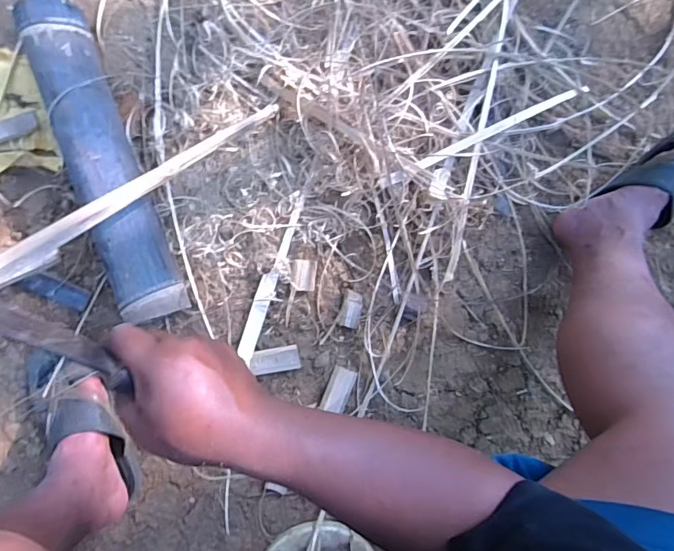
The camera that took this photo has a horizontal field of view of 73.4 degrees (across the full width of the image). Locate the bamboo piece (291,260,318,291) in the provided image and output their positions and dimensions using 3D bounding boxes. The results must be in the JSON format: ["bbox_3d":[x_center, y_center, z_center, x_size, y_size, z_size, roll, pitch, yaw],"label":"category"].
[{"bbox_3d":[-0.052,-0.001,0.713,0.040,0.014,0.048,3,90,-5],"label":"bamboo piece"}]

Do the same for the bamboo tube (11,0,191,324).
[{"bbox_3d":[-0.334,-0.162,0.655,0.093,0.091,0.472,-21,92,-5],"label":"bamboo tube"}]

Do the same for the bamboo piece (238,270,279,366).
[{"bbox_3d":[-0.122,0.060,0.702,0.025,0.007,0.144,17,88,-5],"label":"bamboo piece"}]

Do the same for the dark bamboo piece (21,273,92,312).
[{"bbox_3d":[-0.422,0.023,0.682,0.093,0.009,0.031,25,84,-16],"label":"dark bamboo piece"}]

